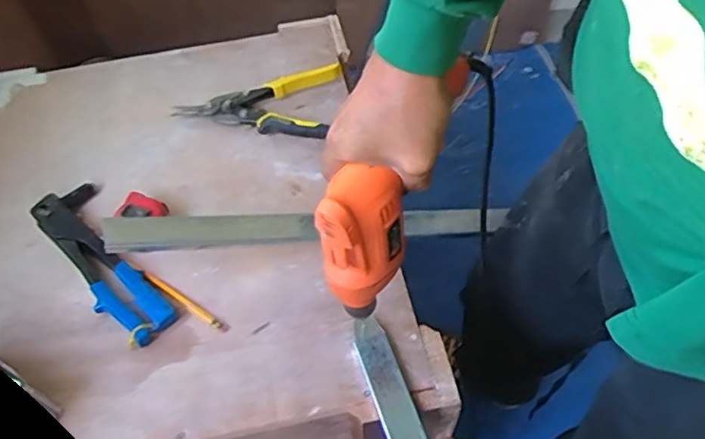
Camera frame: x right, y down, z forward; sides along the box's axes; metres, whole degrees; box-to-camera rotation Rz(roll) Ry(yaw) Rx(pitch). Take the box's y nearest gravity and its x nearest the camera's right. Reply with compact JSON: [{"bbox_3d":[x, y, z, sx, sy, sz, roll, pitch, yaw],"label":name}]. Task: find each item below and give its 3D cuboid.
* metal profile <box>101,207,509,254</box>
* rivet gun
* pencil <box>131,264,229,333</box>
[{"bbox_3d":[-0.033,0.009,0.697,0.475,0.037,0.034,-2,54,-22],"label":"metal profile"},{"bbox_3d":[-0.297,0.048,0.713,0.073,0.029,0.250,-37,62,-19],"label":"rivet gun"},{"bbox_3d":[-0.200,0.089,0.692,0.142,0.013,0.014,30,63,21],"label":"pencil"}]

